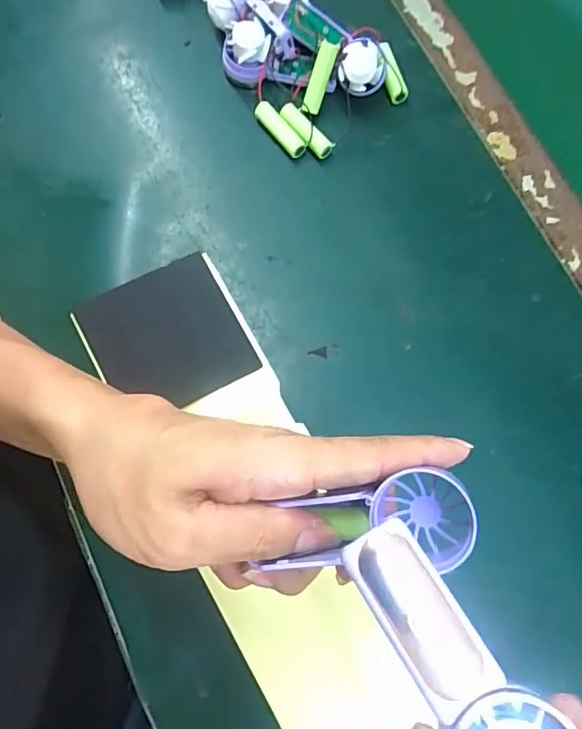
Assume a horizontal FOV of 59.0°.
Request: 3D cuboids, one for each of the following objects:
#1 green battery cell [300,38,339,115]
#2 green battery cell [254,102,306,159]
[{"bbox_3d":[0.022,-0.223,0.401,0.014,0.017,0.050,22,115,5],"label":"green battery cell"},{"bbox_3d":[-0.008,-0.182,0.402,0.013,0.014,0.052,-40,80,-10],"label":"green battery cell"}]

